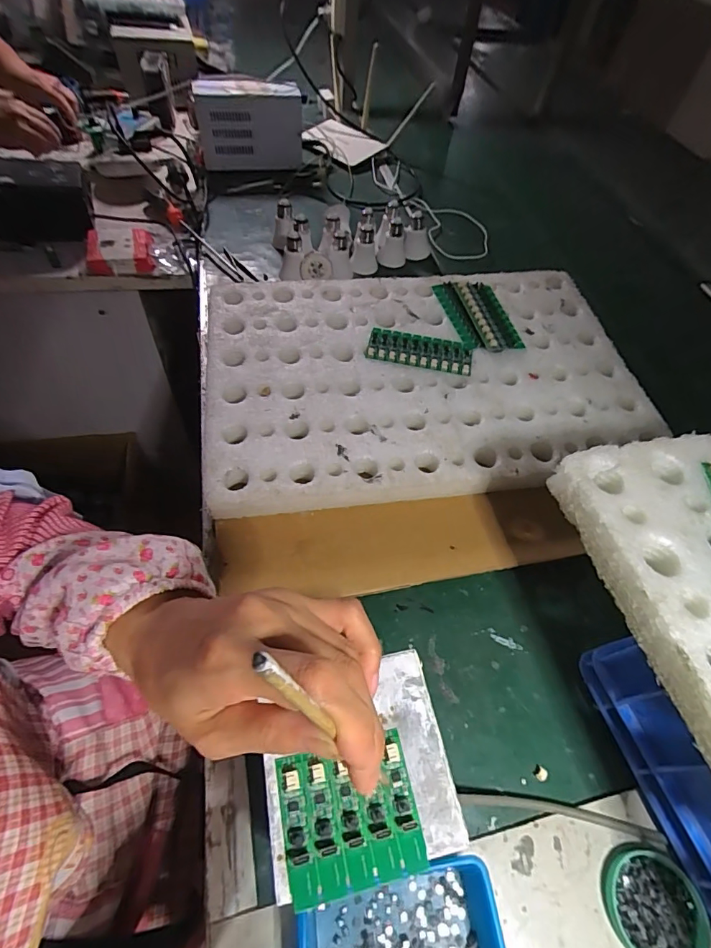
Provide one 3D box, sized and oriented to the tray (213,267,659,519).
[{"bbox_3d":[0.089,-0.140,0.594,0.560,0.047,0.374,-6,56,-10],"label":"tray"}]

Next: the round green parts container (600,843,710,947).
[{"bbox_3d":[0.220,0.319,0.326,0.068,0.012,0.069,3,54,-4],"label":"round green parts container"}]

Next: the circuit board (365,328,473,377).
[{"bbox_3d":[0.087,-0.168,0.599,0.139,0.006,0.063,10,55,1],"label":"circuit board"}]

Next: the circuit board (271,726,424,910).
[{"bbox_3d":[-0.003,0.178,0.233,0.069,0.007,0.061,-8,55,-11],"label":"circuit board"}]

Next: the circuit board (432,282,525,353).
[{"bbox_3d":[0.175,-0.230,0.639,0.087,0.017,0.146,-8,57,-11],"label":"circuit board"}]

